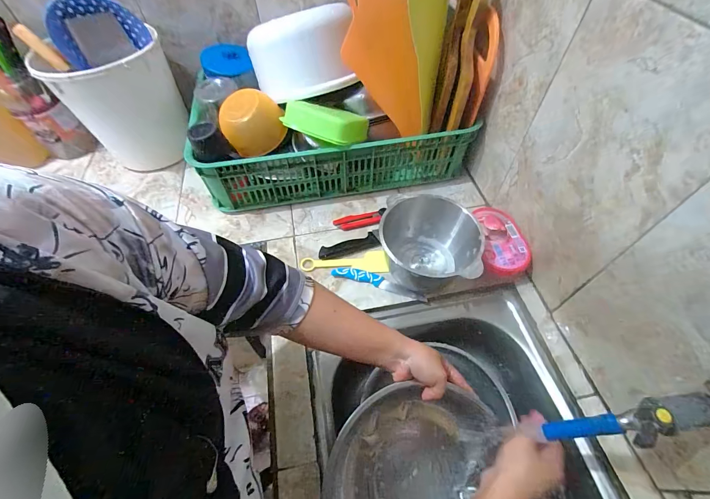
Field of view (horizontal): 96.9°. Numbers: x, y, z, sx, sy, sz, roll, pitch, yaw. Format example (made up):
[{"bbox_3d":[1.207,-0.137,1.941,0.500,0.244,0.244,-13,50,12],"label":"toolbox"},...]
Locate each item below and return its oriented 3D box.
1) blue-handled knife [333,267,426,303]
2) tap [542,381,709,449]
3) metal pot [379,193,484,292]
[{"bbox_3d":[0.045,0.061,0.590,0.180,0.015,0.023,14,57,12],"label":"blue-handled knife"},{"bbox_3d":[0.296,0.165,0.309,0.164,0.087,0.037,-7,56,-2],"label":"tap"},{"bbox_3d":[0.133,-0.009,0.576,0.170,0.098,0.155,-1,56,2],"label":"metal pot"}]

